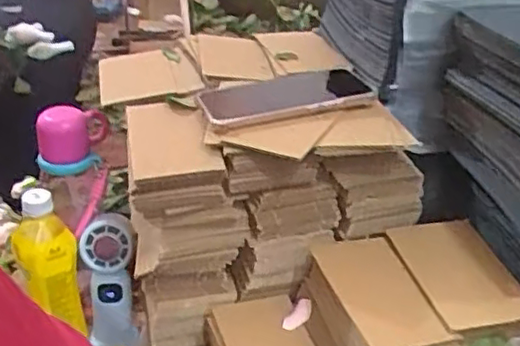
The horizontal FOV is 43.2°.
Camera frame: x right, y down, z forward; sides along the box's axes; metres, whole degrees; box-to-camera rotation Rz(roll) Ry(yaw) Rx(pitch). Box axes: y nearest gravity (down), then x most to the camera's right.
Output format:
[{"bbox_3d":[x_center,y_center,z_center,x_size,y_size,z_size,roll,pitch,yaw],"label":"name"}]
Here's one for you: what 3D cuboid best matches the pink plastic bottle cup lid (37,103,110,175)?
[{"bbox_3d":[-0.222,-0.045,0.780,0.080,0.068,0.065,-5,31,-10],"label":"pink plastic bottle cup lid"}]

